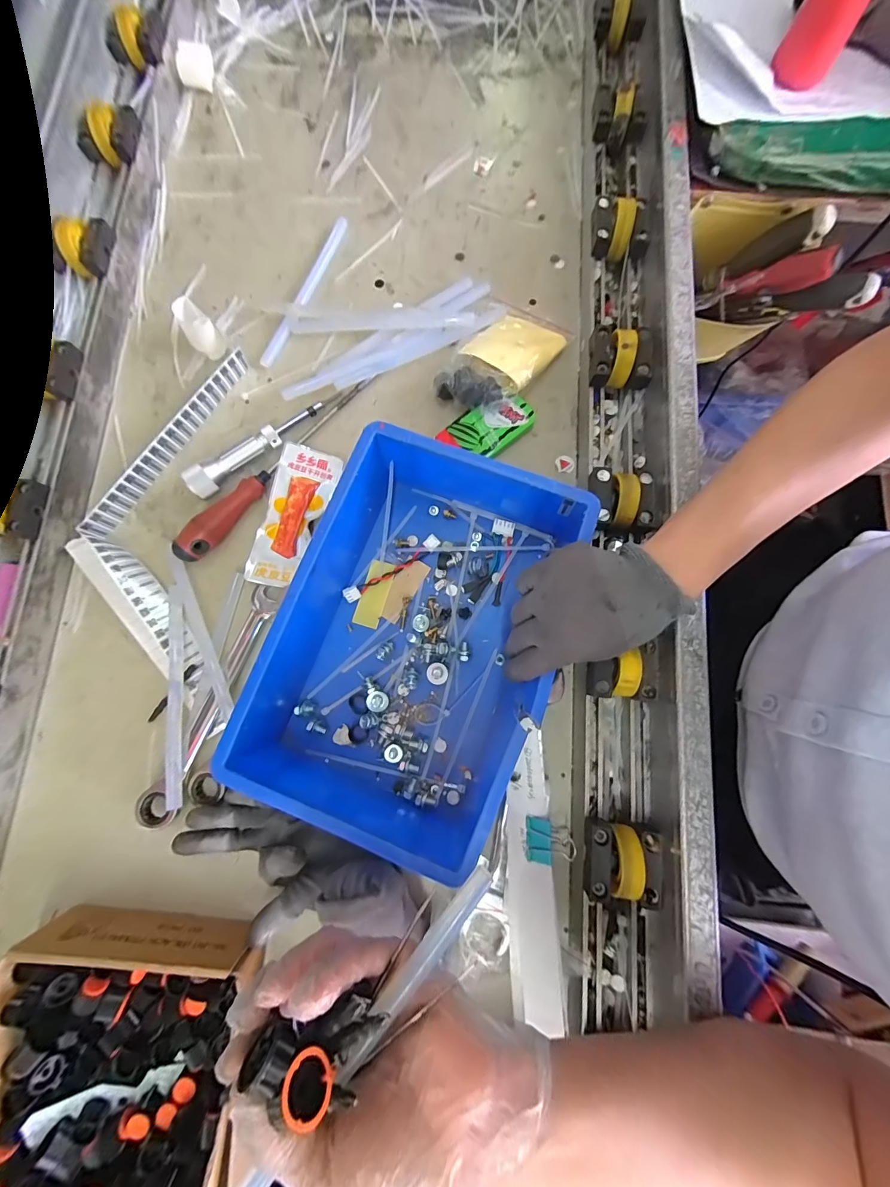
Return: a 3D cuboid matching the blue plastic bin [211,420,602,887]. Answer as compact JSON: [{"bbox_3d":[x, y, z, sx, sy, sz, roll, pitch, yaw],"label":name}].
[{"bbox_3d":[-0.031,0.032,0.336,0.211,0.089,0.290,22,80,4],"label":"blue plastic bin"}]

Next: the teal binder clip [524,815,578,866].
[{"bbox_3d":[0.089,0.205,0.332,0.045,0.020,0.031,8,79,2],"label":"teal binder clip"}]

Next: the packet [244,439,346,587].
[{"bbox_3d":[-0.151,-0.078,0.393,0.058,0.012,0.142,17,80,4],"label":"packet"}]

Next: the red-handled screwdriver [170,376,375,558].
[{"bbox_3d":[-0.164,-0.129,0.397,0.027,0.023,0.257,42,82,8],"label":"red-handled screwdriver"}]

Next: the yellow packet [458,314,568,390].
[{"bbox_3d":[0.074,-0.258,0.412,0.078,0.012,0.091,34,63,11],"label":"yellow packet"}]

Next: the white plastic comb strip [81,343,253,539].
[{"bbox_3d":[-0.279,-0.155,0.408,0.009,0.023,0.237,34,81,7],"label":"white plastic comb strip"}]

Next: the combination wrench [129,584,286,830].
[{"bbox_3d":[-0.209,0.096,0.360,0.034,0.020,0.223,23,80,5],"label":"combination wrench"}]

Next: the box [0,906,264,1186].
[{"bbox_3d":[-0.248,0.372,0.295,0.188,0.064,0.214,5,80,3],"label":"box"}]

